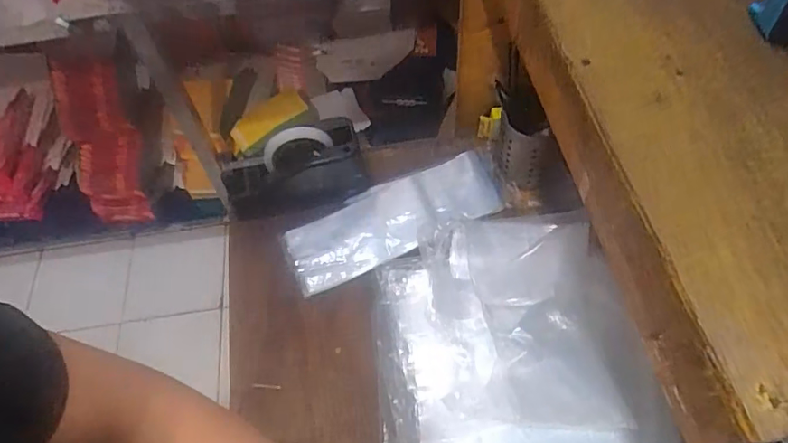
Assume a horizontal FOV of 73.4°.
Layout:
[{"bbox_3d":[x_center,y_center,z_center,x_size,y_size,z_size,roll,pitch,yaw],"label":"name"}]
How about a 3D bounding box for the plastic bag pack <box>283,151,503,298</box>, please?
[{"bbox_3d":[0.000,-0.001,0.747,0.300,0.028,0.116,-22,59,-10],"label":"plastic bag pack"}]

